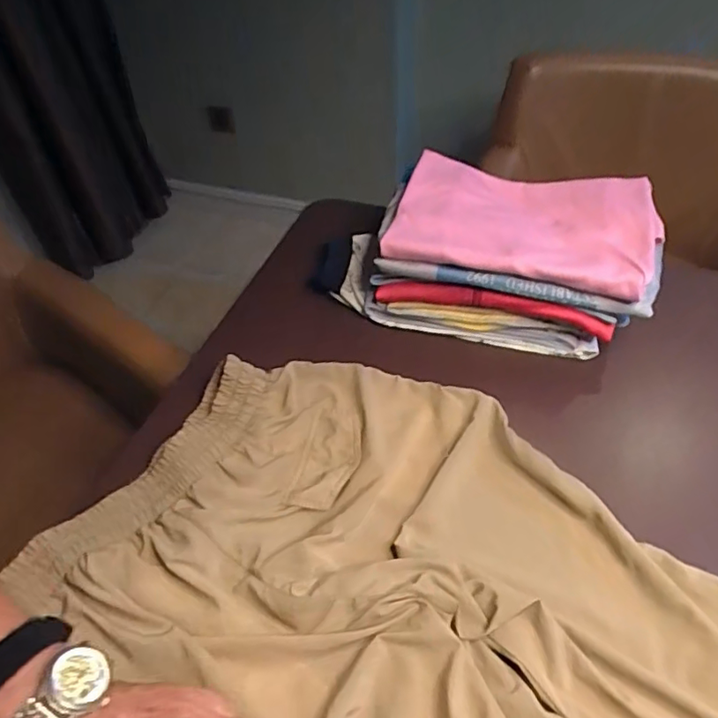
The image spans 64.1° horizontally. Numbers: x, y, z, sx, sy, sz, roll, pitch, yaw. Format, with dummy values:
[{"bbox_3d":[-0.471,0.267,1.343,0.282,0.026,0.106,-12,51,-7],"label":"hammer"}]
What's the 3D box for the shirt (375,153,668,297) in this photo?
[{"bbox_3d":[0.195,-0.165,0.681,0.294,0.033,0.215,15,51,15],"label":"shirt"}]

